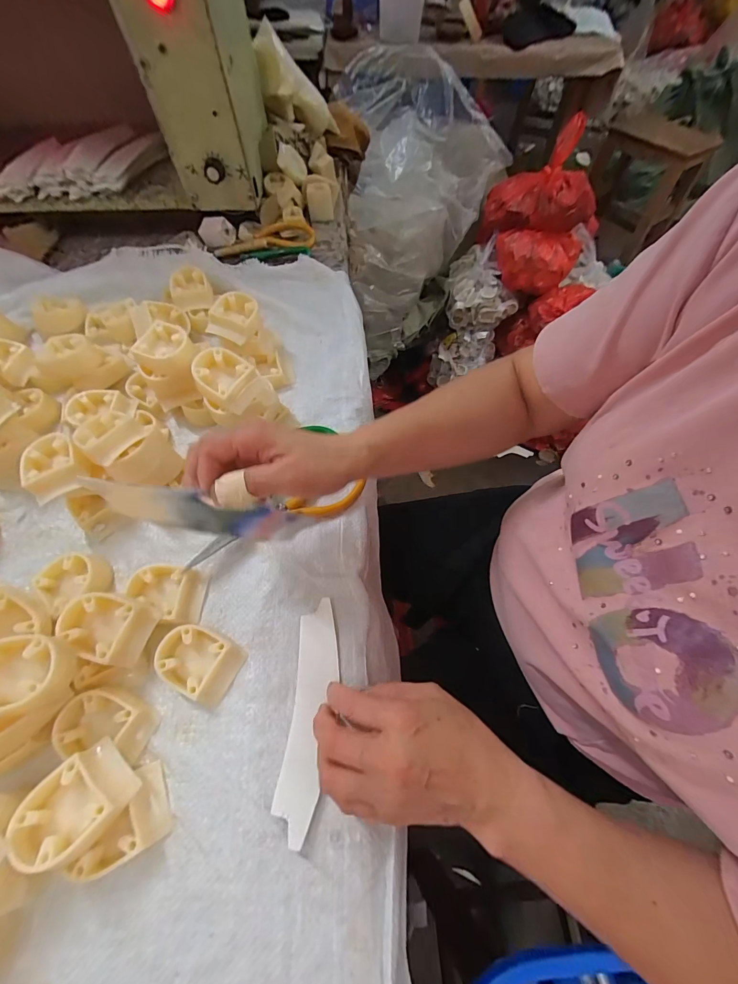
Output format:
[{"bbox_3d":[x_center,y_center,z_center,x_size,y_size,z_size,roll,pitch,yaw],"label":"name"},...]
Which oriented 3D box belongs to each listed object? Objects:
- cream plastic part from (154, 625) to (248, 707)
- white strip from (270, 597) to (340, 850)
[{"bbox_3d":[-0.135,0.134,0.293,0.058,0.020,0.046,24,64,12],"label":"cream plastic part"},{"bbox_3d":[-0.044,0.164,0.283,0.033,0.006,0.155,4,60,2],"label":"white strip"}]

